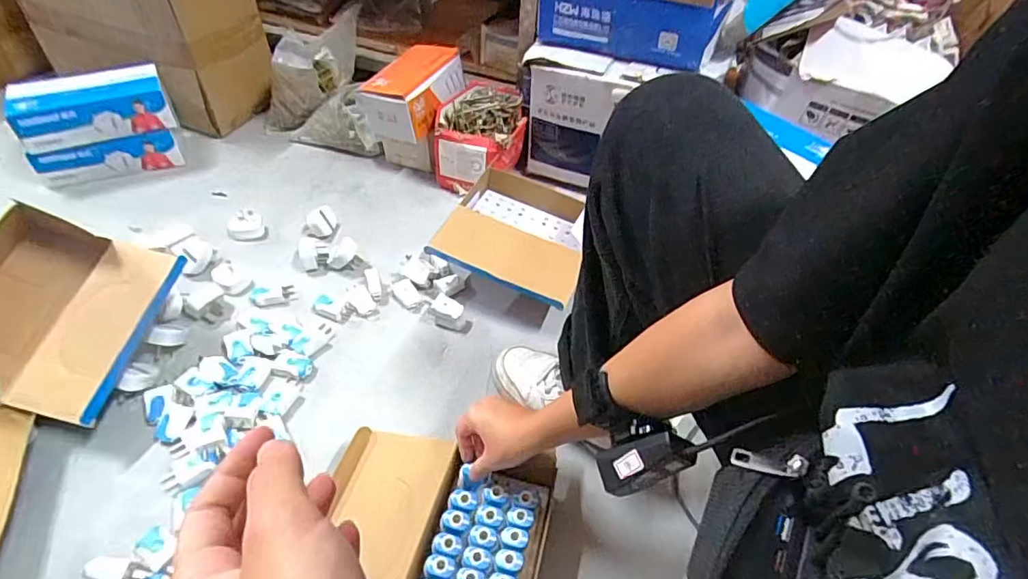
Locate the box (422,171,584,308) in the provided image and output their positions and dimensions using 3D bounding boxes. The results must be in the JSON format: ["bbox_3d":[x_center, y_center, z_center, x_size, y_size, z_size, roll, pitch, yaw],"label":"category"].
[{"bbox_3d":[0.002,-0.073,0.854,0.207,0.092,0.234,14,48,10],"label":"box"}]

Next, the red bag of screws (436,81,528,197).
[{"bbox_3d":[-0.060,-0.275,0.996,0.157,0.130,0.168,6,47,2],"label":"red bag of screws"}]

